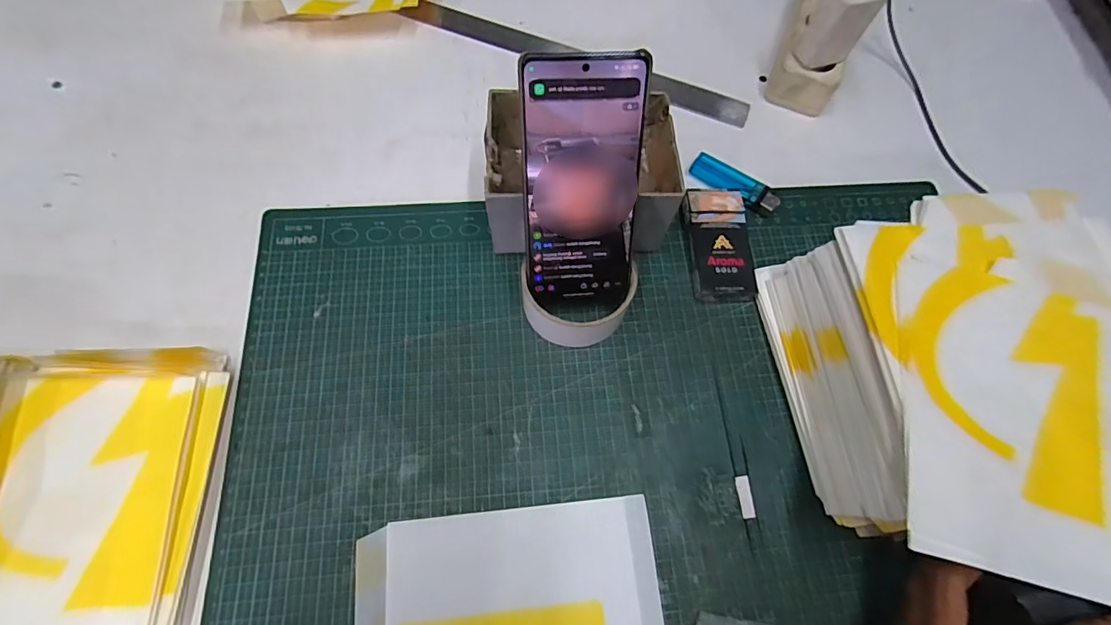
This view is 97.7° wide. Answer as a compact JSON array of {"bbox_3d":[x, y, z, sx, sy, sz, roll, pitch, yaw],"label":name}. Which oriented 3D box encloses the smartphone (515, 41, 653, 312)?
[{"bbox_3d":[0.017,-0.074,0.323,0.075,0.176,0.010,-4,35,-5],"label":"smartphone"}]

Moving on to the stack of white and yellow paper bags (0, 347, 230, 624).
[{"bbox_3d":[-0.289,0.117,0.304,0.120,0.033,0.195,-2,68,-4],"label":"stack of white and yellow paper bags"}]

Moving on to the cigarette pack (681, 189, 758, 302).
[{"bbox_3d":[0.137,-0.056,0.406,0.050,0.021,0.098,-3,68,-4],"label":"cigarette pack"}]

